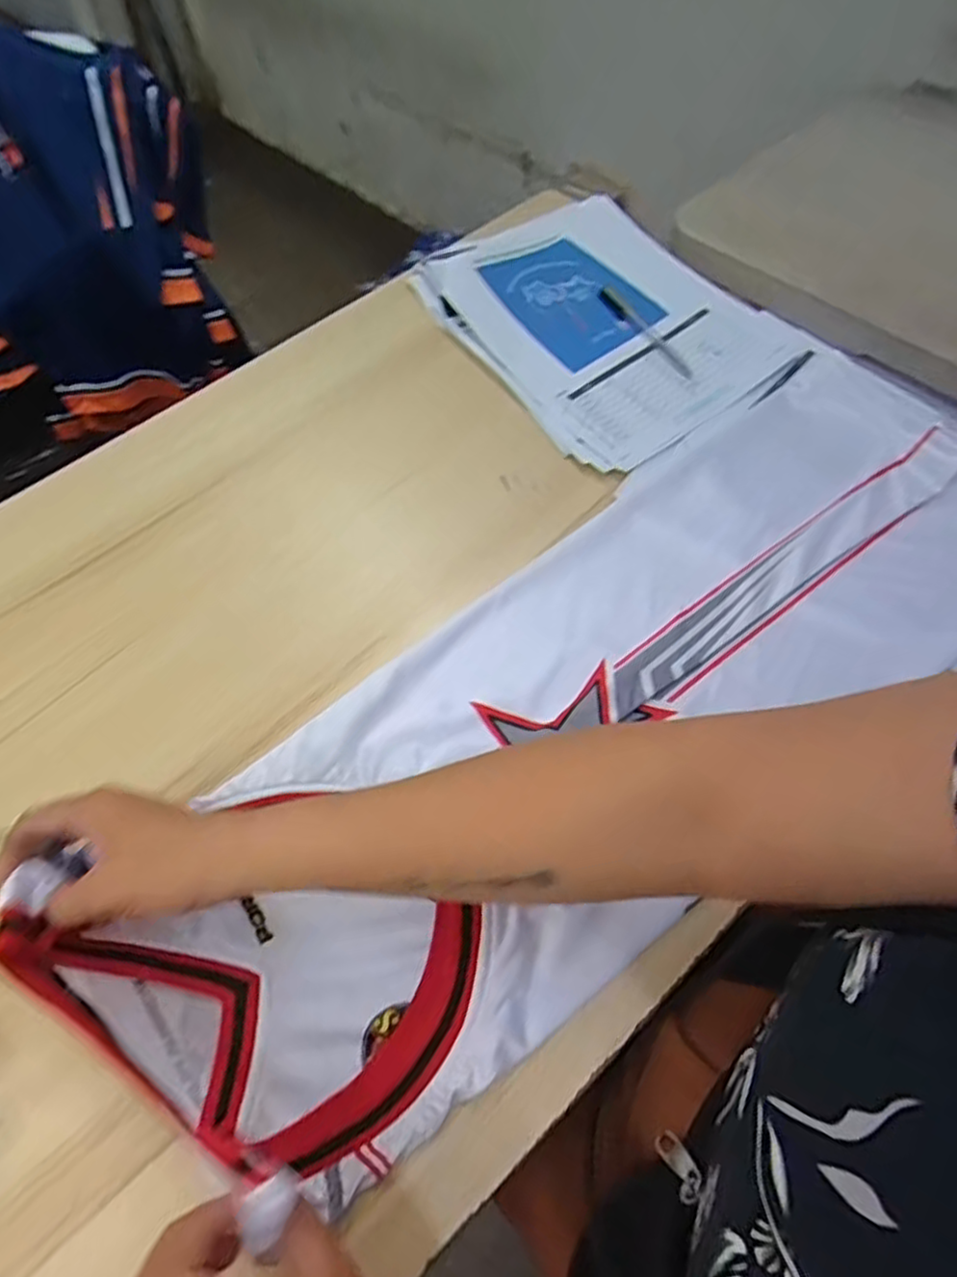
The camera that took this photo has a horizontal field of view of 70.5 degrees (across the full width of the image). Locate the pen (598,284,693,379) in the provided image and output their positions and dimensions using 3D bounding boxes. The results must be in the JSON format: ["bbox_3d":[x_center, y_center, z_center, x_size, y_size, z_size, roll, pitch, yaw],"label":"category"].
[{"bbox_3d":[0.152,-0.284,0.622,0.016,0.006,0.136,-26,62,-11],"label":"pen"}]

